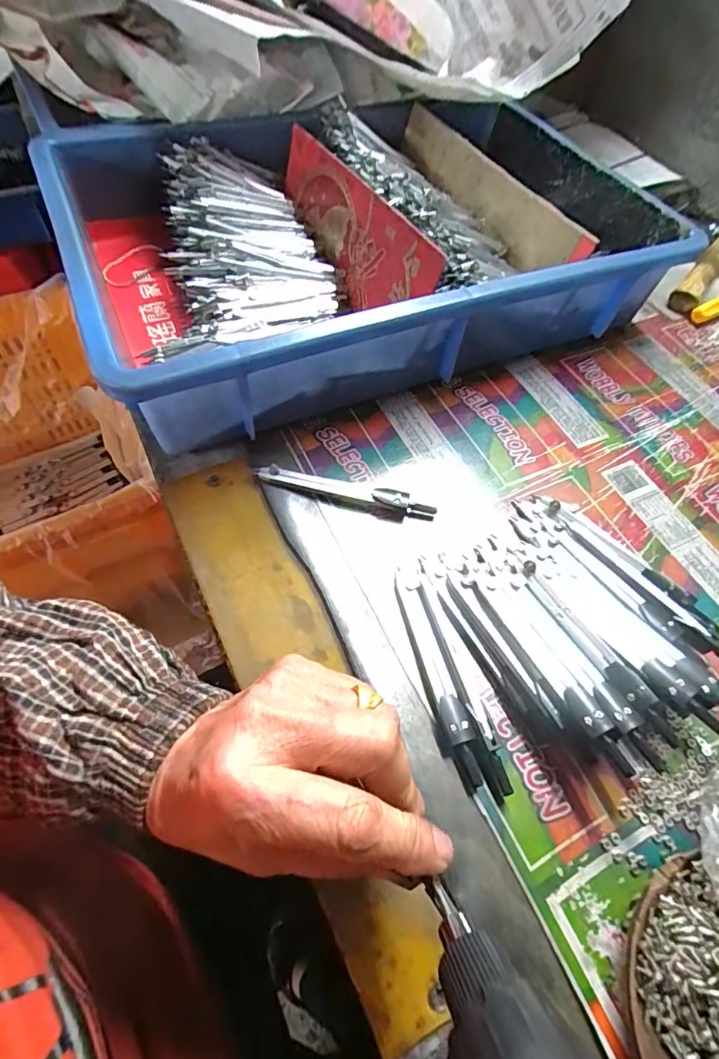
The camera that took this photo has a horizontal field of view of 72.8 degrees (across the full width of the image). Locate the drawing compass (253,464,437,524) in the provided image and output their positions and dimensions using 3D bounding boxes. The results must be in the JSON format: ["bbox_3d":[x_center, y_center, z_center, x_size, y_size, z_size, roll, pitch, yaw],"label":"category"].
[{"bbox_3d":[-0.009,-0.023,0.306,0.112,0.010,0.015,12,58,3],"label":"drawing compass"}]

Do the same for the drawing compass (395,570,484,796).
[{"bbox_3d":[0.038,0.072,0.249,0.015,0.008,0.109,-12,60,-12],"label":"drawing compass"}]

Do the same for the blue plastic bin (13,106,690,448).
[{"bbox_3d":[-0.001,-0.230,0.392,0.416,0.083,0.289,-21,62,-16],"label":"blue plastic bin"}]

